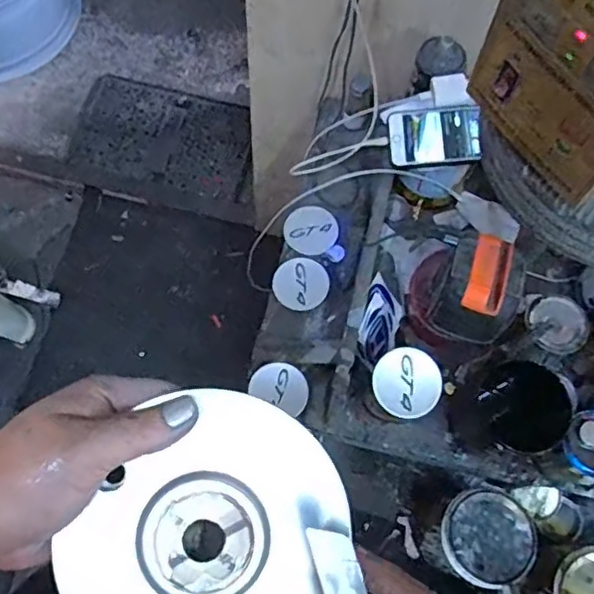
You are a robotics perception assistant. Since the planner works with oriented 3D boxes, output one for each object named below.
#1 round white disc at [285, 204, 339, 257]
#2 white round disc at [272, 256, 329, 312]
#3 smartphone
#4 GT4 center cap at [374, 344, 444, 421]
[{"bbox_3d":[0.021,-0.095,0.878,0.067,0.008,0.073,0,92,7],"label":"round white disc"},{"bbox_3d":[0.006,-0.019,0.845,0.073,0.014,0.081,-12,71,-7],"label":"white round disc"},{"bbox_3d":[0.174,-0.203,0.779,0.122,0.004,0.077,-3,77,6],"label":"smartphone"},{"bbox_3d":[0.122,0.094,0.682,0.076,0.011,0.074,1,70,-2],"label":"GT4 center cap"}]

